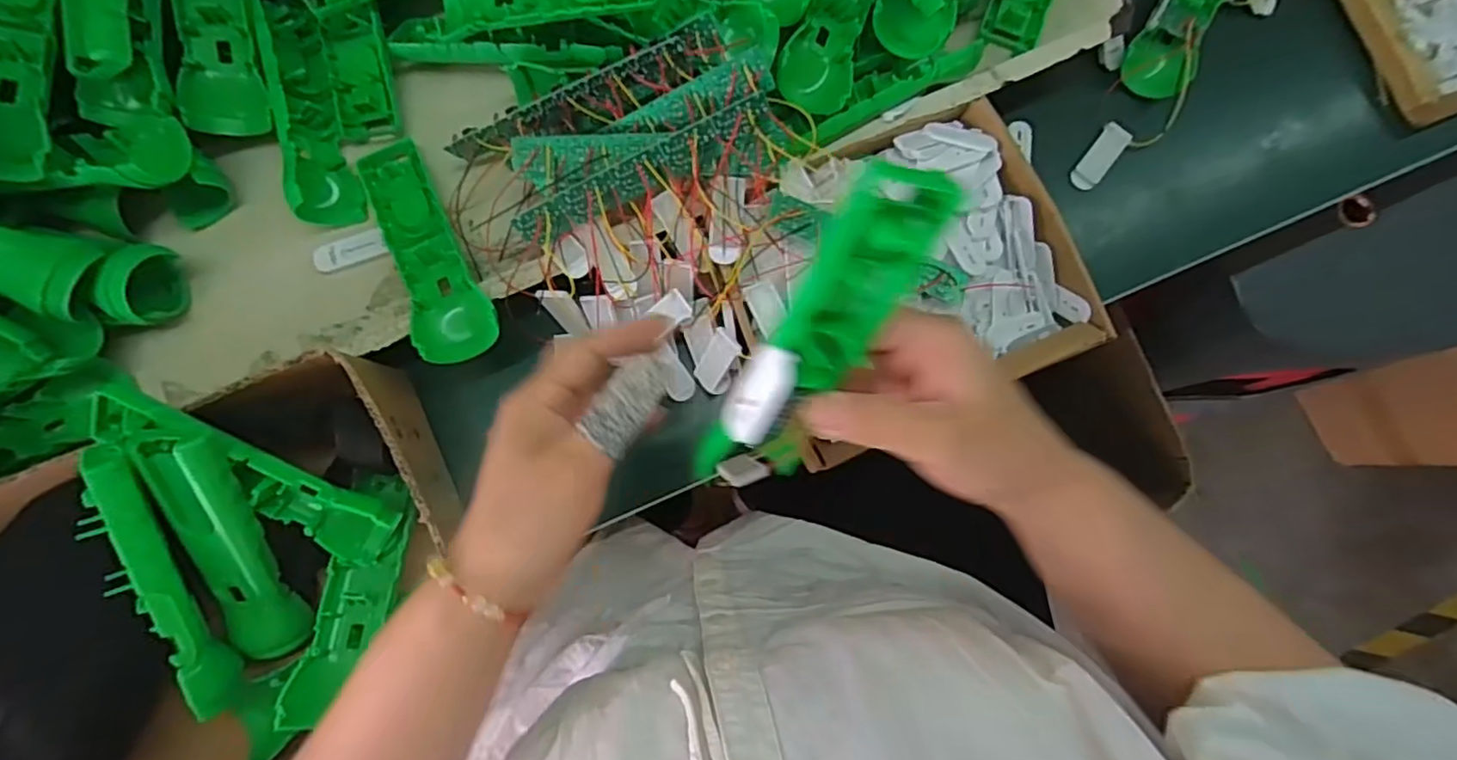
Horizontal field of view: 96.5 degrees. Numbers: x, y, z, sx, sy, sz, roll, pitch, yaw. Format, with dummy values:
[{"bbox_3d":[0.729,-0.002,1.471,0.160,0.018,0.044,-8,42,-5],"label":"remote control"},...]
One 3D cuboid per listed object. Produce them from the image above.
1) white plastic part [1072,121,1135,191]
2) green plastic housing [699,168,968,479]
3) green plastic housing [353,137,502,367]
[{"bbox_3d":[0.289,-0.173,0.504,0.021,0.010,0.053,36,99,2],"label":"white plastic part"},{"bbox_3d":[0.034,-0.012,0.261,0.041,0.158,0.034,28,41,2],"label":"green plastic housing"},{"bbox_3d":[-0.204,-0.088,0.435,0.050,0.033,0.168,-30,85,-5],"label":"green plastic housing"}]

